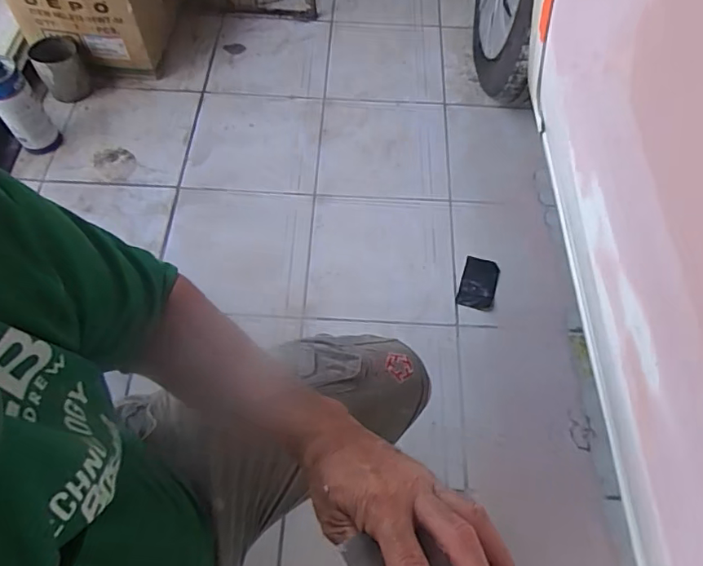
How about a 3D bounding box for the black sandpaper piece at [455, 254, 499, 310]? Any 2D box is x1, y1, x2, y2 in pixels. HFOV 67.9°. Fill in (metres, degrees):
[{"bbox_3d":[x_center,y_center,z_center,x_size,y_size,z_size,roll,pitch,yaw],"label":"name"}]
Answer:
[{"bbox_3d":[0.258,0.000,1.058,0.069,0.010,0.116,16,62,10],"label":"black sandpaper piece"}]

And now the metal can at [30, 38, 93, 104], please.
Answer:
[{"bbox_3d":[-0.683,-0.497,1.243,0.100,0.125,0.100,0,60,0],"label":"metal can"}]

